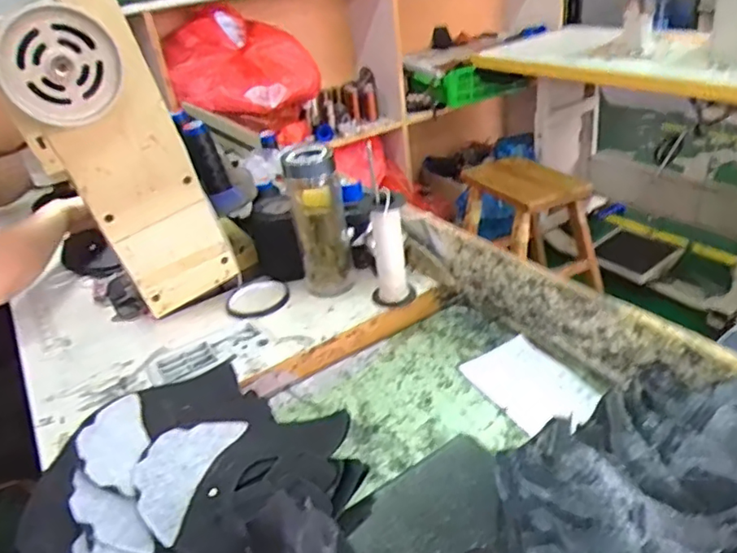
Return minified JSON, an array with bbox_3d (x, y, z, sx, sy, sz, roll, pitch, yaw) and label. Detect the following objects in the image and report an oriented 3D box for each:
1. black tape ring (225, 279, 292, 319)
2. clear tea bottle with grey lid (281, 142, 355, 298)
[{"bbox_3d":[-0.159,0.031,0.838,0.091,0.008,0.091,-5,31,5],"label":"black tape ring"},{"bbox_3d":[-0.068,-0.080,0.810,0.075,0.204,0.085,-10,31,-4],"label":"clear tea bottle with grey lid"}]

